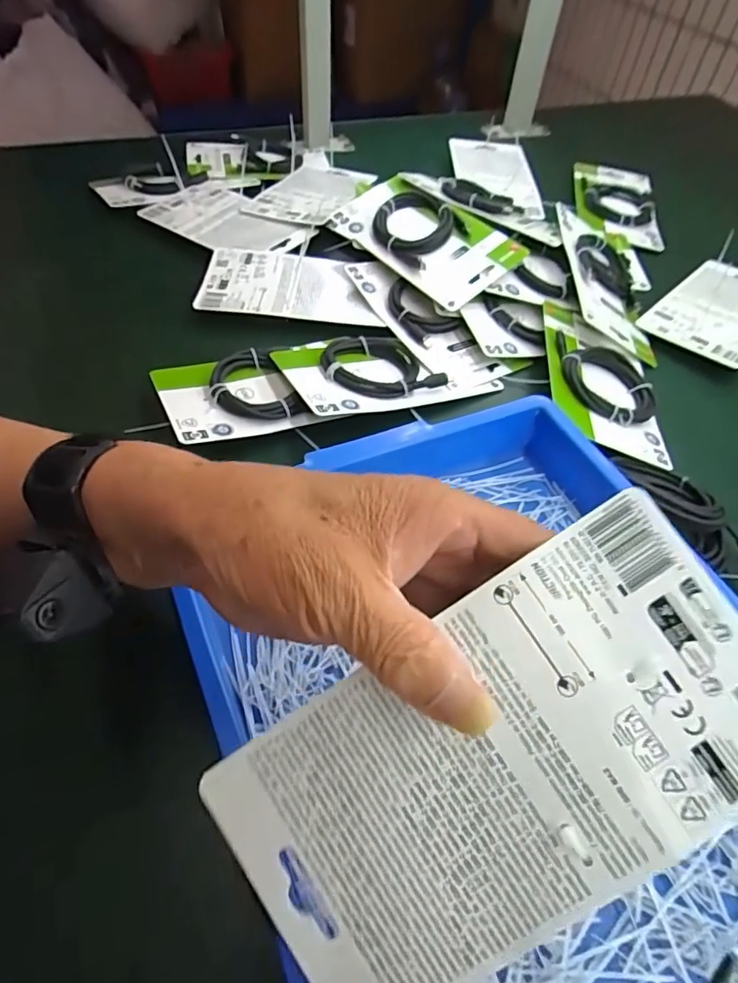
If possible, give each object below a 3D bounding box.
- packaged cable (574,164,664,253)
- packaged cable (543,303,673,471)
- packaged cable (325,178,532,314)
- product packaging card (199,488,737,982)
[{"bbox_3d":[0.304,-0.357,0.676,0.099,0.014,0.171,13,57,1],"label":"packaged cable"},{"bbox_3d":[0.195,-0.100,0.456,0.094,0.026,0.167,10,52,4],"label":"packaged cable"},{"bbox_3d":[0.050,-0.256,0.535,0.099,0.023,0.198,-39,66,-11],"label":"packaged cable"},{"bbox_3d":[0.043,0.088,0.176,0.177,0.004,0.099,-34,81,1],"label":"product packaging card"}]

